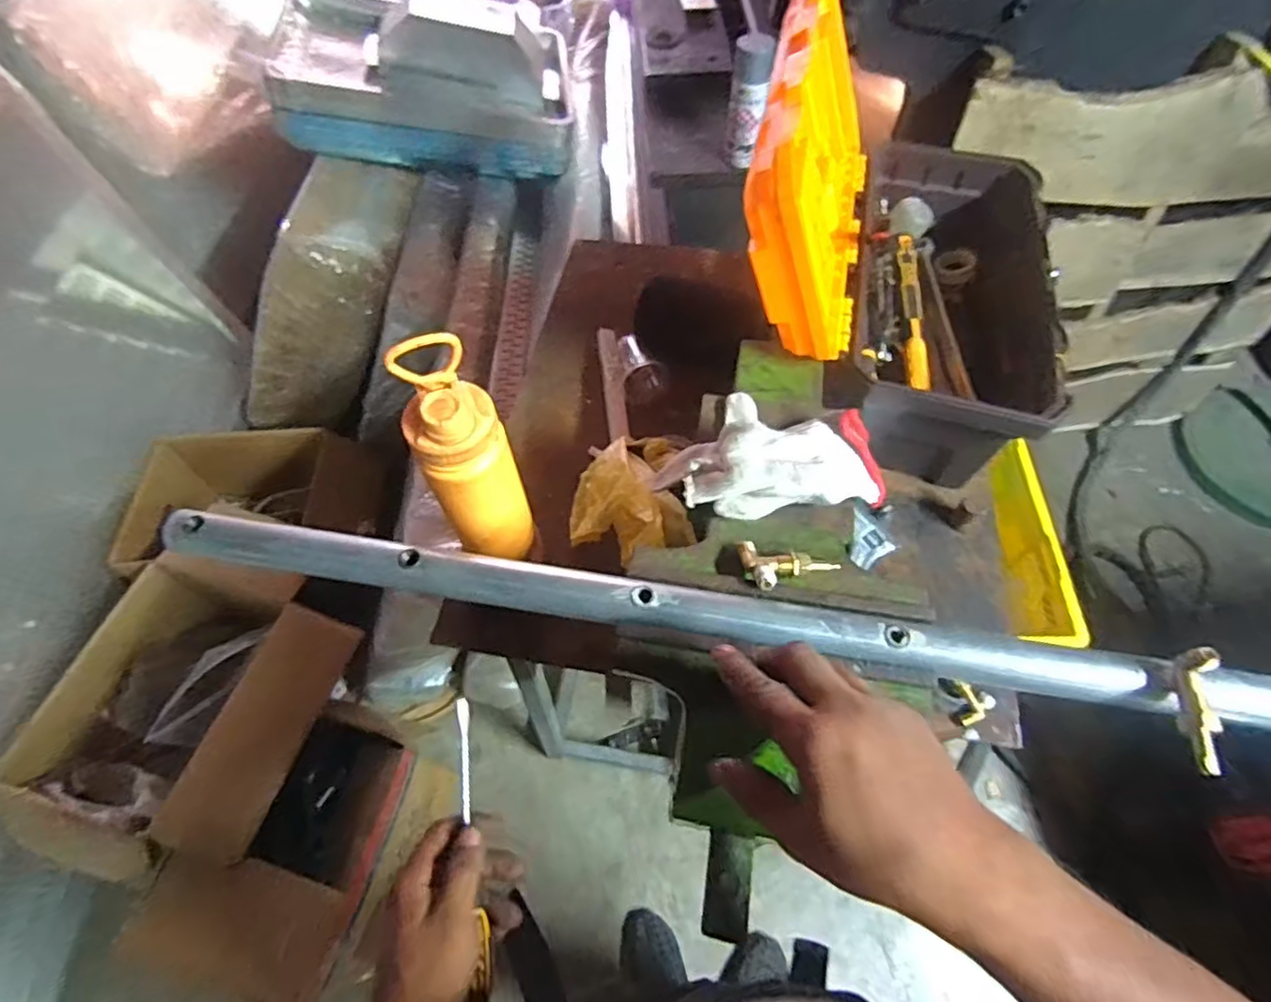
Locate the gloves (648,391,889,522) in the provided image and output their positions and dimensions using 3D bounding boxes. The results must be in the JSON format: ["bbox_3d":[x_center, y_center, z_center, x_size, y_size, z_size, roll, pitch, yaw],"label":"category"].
[{"bbox_3d":[0.106,-0.043,0.542,0.179,0.052,0.128,-12,60,-7],"label":"gloves"}]

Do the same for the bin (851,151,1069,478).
[{"bbox_3d":[0.351,-0.231,0.769,0.196,0.146,0.426,12,60,7],"label":"bin"}]

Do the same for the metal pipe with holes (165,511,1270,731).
[{"bbox_3d":[0.102,0.080,0.403,0.835,0.023,0.031,8,59,8],"label":"metal pipe with holes"}]

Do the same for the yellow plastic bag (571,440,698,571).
[{"bbox_3d":[-0.007,-0.010,0.689,0.128,0.055,0.175,-3,59,-1],"label":"yellow plastic bag"}]

